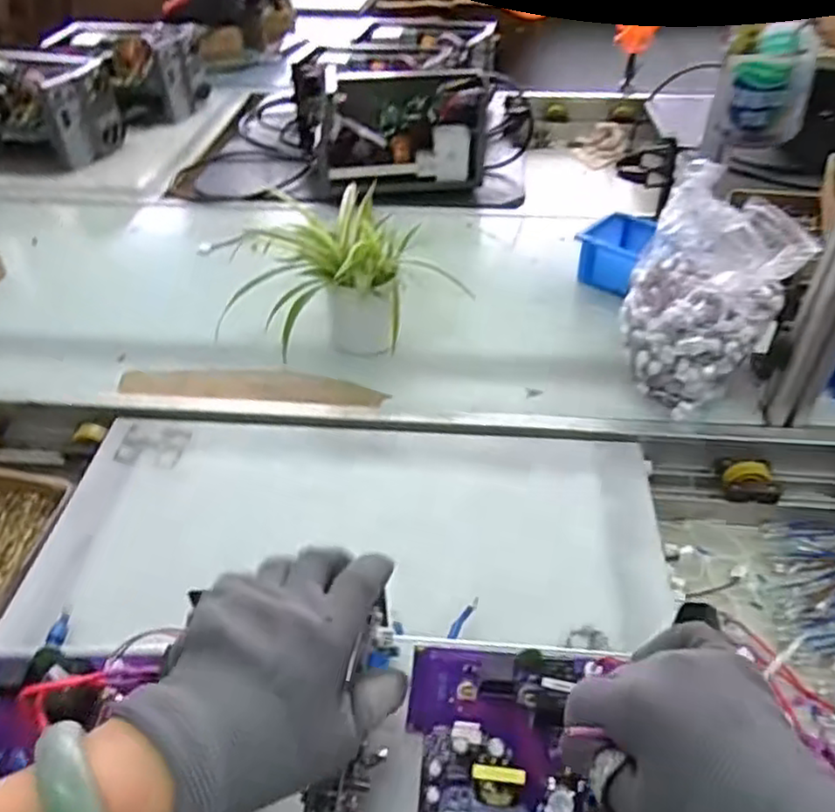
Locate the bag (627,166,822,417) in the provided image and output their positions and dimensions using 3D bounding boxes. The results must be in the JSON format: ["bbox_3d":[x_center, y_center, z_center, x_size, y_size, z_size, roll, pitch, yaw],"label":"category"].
[{"bbox_3d":[0.303,-0.117,0.756,0.133,0.211,0.162,-18,44,-19],"label":"bag"}]

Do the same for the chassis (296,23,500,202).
[{"bbox_3d":[-0.035,-0.591,1.306,0.372,0.178,0.519,-1,42,-1],"label":"chassis"}]

